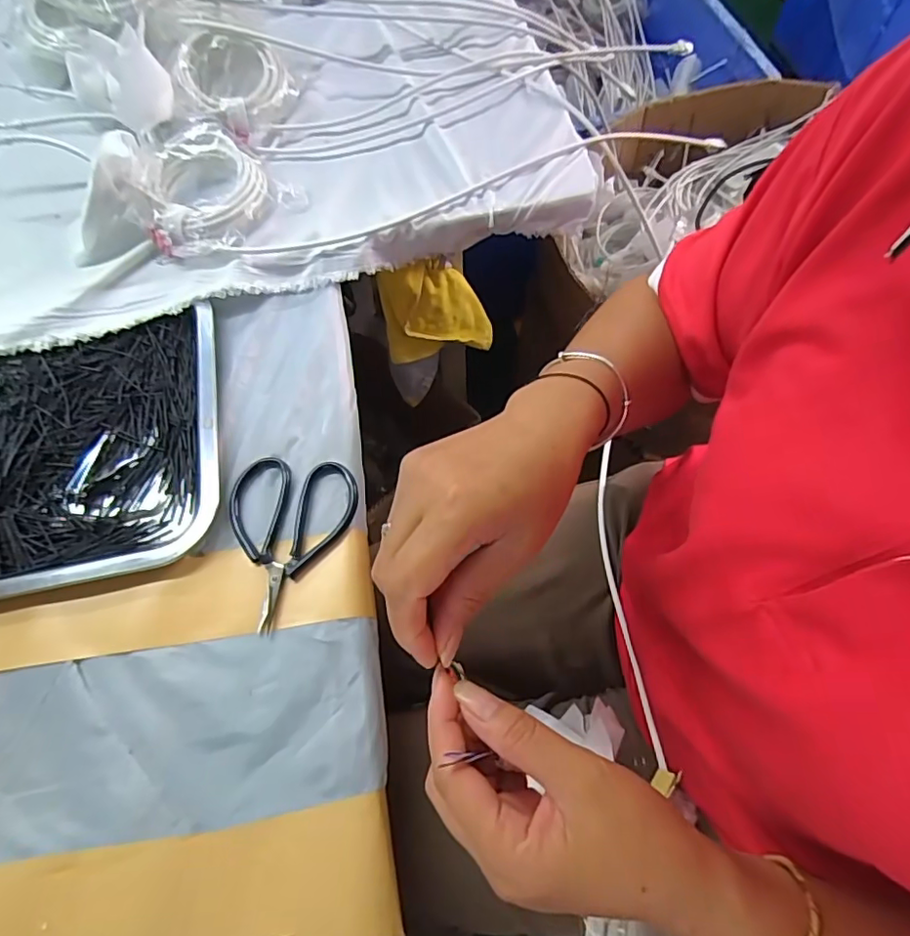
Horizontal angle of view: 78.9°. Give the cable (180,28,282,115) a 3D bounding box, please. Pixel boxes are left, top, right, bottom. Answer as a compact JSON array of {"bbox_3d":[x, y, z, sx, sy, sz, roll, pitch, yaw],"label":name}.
[{"bbox_3d":[-0.201,-0.360,0.497,0.084,0.027,0.085,-16,66,-5],"label":"cable"}]

